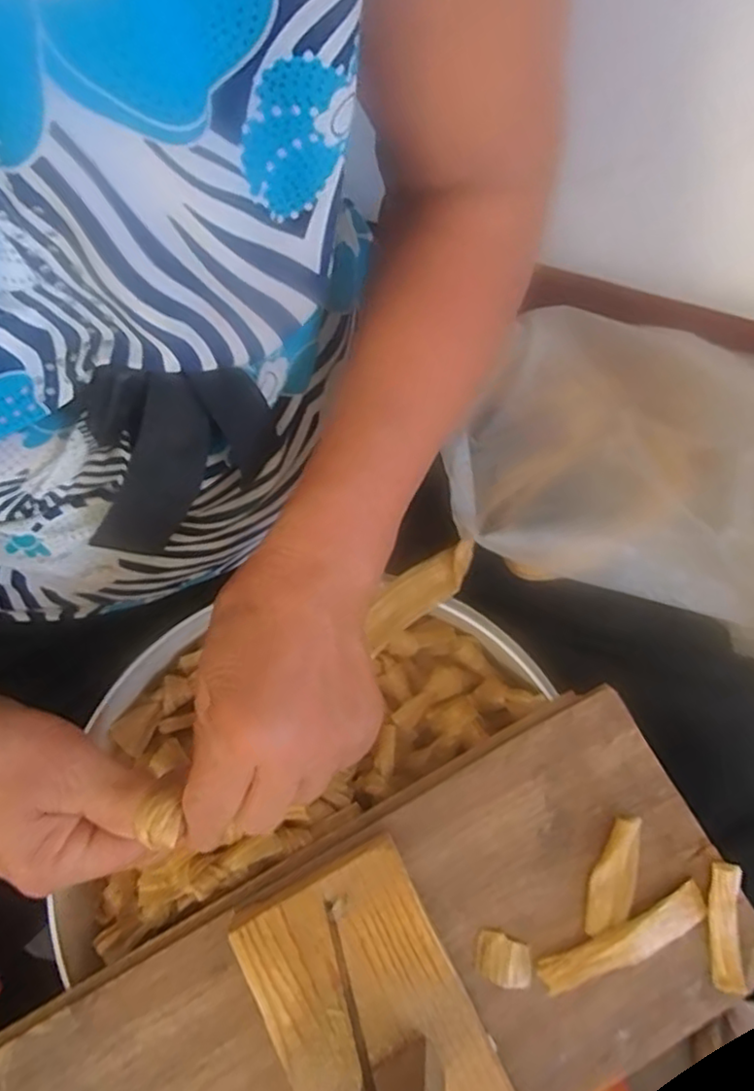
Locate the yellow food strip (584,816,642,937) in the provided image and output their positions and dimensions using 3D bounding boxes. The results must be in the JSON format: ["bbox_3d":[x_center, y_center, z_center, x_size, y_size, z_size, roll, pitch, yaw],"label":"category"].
[{"bbox_3d":[0.120,0.165,0.324,0.022,0.006,0.058,18,80,4],"label":"yellow food strip"}]

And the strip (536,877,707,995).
[{"bbox_3d":[0.122,0.195,0.317,0.089,0.010,0.020,-25,79,-4],"label":"strip"}]

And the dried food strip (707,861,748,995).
[{"bbox_3d":[0.173,0.189,0.320,0.015,0.009,0.060,0,79,1],"label":"dried food strip"}]

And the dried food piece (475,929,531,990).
[{"bbox_3d":[0.062,0.205,0.320,0.026,0.004,0.023,10,79,3],"label":"dried food piece"}]

